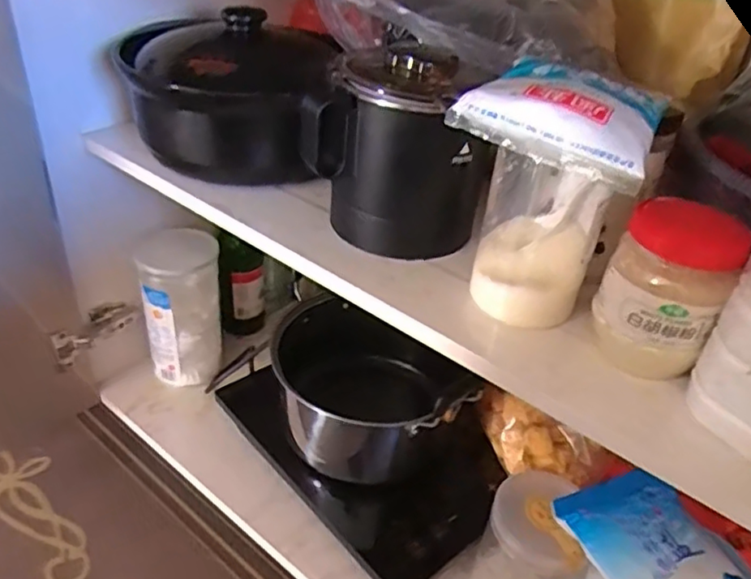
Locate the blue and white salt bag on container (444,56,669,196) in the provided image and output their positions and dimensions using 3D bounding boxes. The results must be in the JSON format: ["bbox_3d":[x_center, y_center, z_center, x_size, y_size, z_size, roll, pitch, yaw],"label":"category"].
[{"bbox_3d":[0.121,-0.110,0.397,0.114,0.030,0.108,22,38,21],"label":"blue and white salt bag on container"}]

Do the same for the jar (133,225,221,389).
[{"bbox_3d":[-0.261,0.030,0.857,0.095,0.204,0.092,4,35,-3],"label":"jar"}]

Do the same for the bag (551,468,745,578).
[{"bbox_3d":[0.239,0.224,0.522,0.109,0.022,0.170,-7,38,-18],"label":"bag"}]

